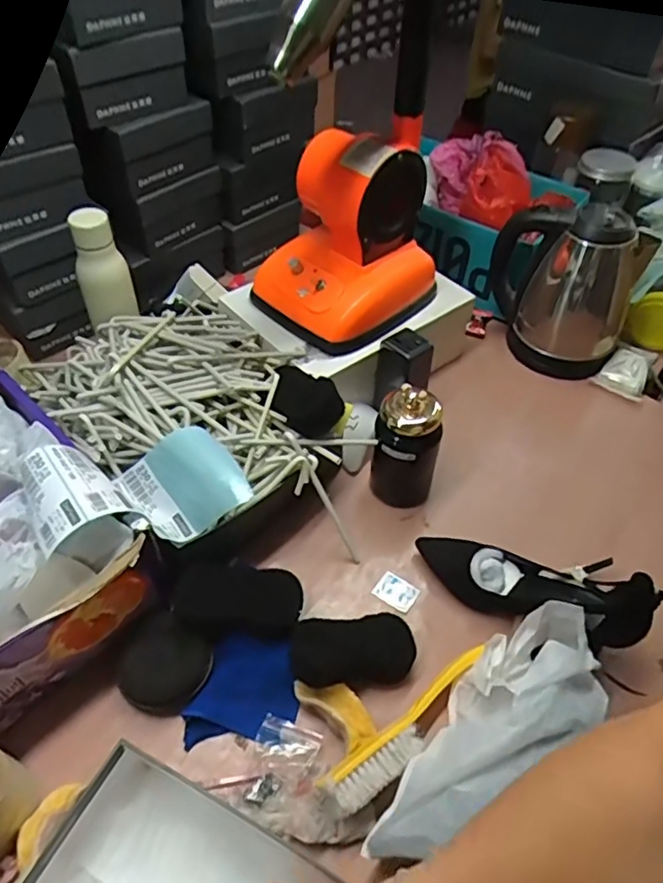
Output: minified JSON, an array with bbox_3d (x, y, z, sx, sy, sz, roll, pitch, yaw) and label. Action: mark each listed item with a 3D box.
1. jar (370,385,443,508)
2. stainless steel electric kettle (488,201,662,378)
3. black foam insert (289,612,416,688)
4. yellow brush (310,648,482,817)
[{"bbox_3d":[0.089,0.007,0.718,0.077,0.160,0.063,10,50,6],"label":"jar"},{"bbox_3d":[0.344,-0.240,0.912,0.214,0.220,0.162,22,52,16],"label":"stainless steel electric kettle"},{"bbox_3d":[0.021,0.212,0.616,0.123,0.030,0.064,-6,50,-7],"label":"black foam insert"},{"bbox_3d":[0.078,0.263,0.568,0.203,0.041,0.043,-31,57,-26],"label":"yellow brush"}]

